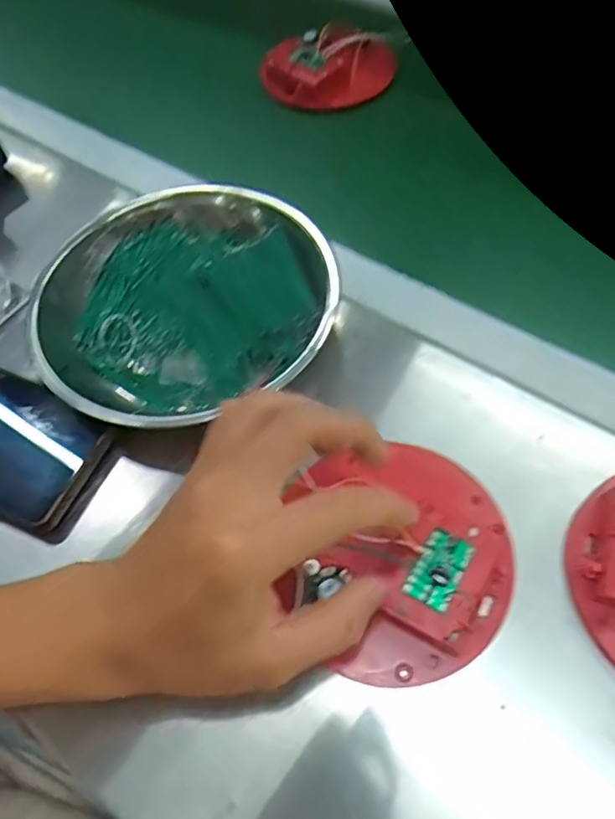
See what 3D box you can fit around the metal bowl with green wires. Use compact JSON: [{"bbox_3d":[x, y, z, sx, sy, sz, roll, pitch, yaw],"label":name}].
[{"bbox_3d":[-0.079,-0.078,0.370,0.181,0.051,0.179,-2,60,3],"label":"metal bowl with green wires"}]

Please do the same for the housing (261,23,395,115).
[{"bbox_3d":[0.022,-0.318,0.524,0.116,0.032,0.081,-33,63,-14],"label":"housing"}]

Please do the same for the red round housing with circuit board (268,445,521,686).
[{"bbox_3d":[0.047,0.072,0.282,0.107,0.023,0.115,-2,60,3],"label":"red round housing with circuit board"}]

